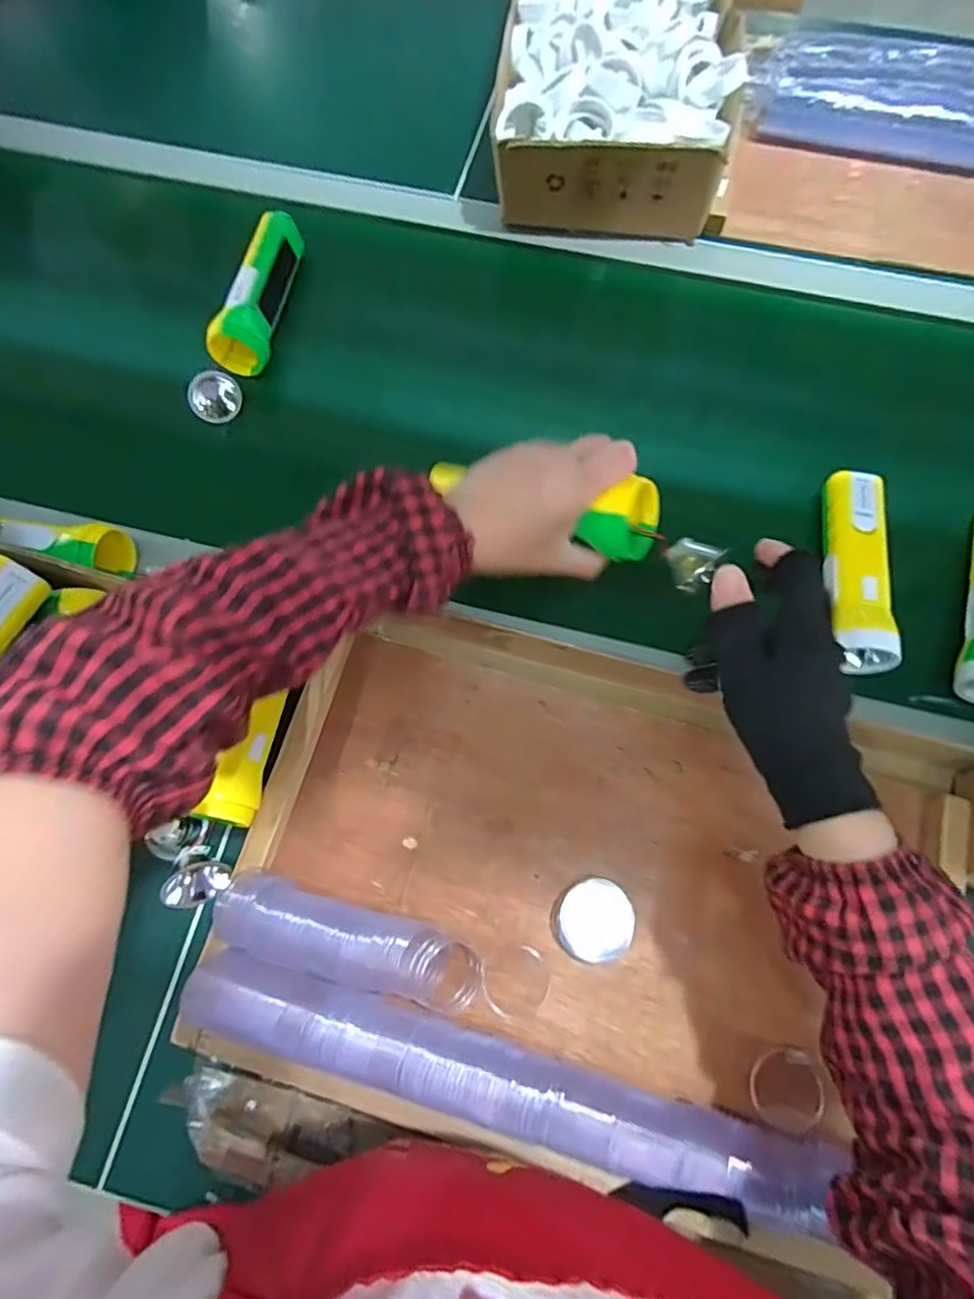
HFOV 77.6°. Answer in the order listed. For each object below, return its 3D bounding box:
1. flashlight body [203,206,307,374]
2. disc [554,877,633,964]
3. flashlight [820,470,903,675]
[{"bbox_3d":[-0.219,-0.340,0.577,0.045,0.047,0.162,8,73,3],"label":"flashlight body"},{"bbox_3d":[0.074,0.186,0.417,0.052,0.013,0.053,0,73,-2],"label":"disc"},{"bbox_3d":[0.299,-0.064,0.495,0.046,0.045,0.169,10,69,2],"label":"flashlight"}]

